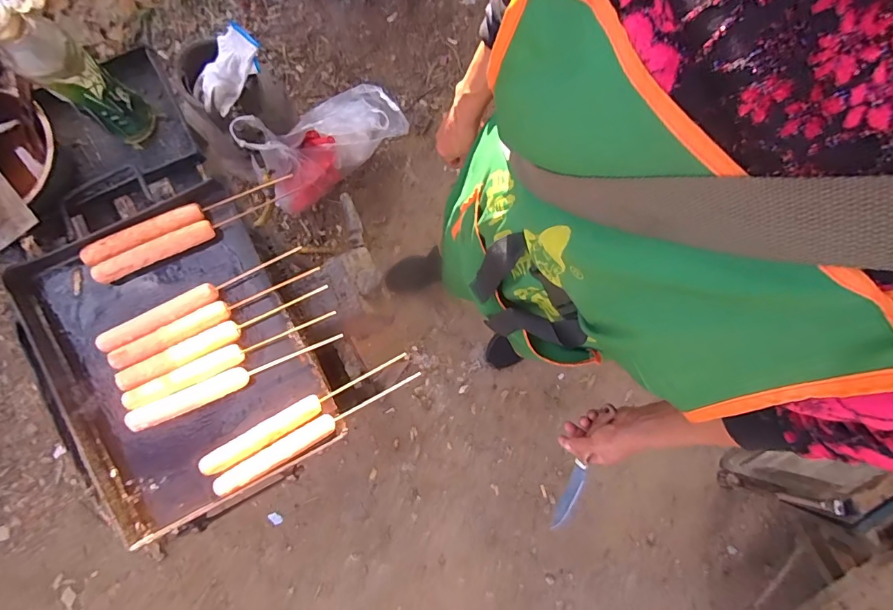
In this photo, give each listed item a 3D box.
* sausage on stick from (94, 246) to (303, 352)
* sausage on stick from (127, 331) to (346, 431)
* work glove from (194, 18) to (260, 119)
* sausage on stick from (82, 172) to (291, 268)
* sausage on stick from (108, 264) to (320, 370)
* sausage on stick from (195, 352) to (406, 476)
[{"bbox_3d":[-0.331,-0.009,0.614,0.281,0.030,0.028,-27,85,-5],"label":"sausage on stick"},{"bbox_3d":[-0.277,0.097,0.601,0.281,0.031,0.028,-24,85,-5],"label":"sausage on stick"},{"bbox_3d":[-0.471,-0.498,0.955,0.185,0.051,0.094,-45,81,21],"label":"work glove"},{"bbox_3d":[-0.360,-0.119,0.614,0.281,0.020,0.026,-24,85,-5],"label":"sausage on stick"},{"bbox_3d":[-0.311,0.012,0.612,0.285,0.025,0.028,-28,85,-5],"label":"sausage on stick"},{"bbox_3d":[-0.196,0.146,0.598,0.264,0.029,0.029,-30,85,-5],"label":"sausage on stick"}]

